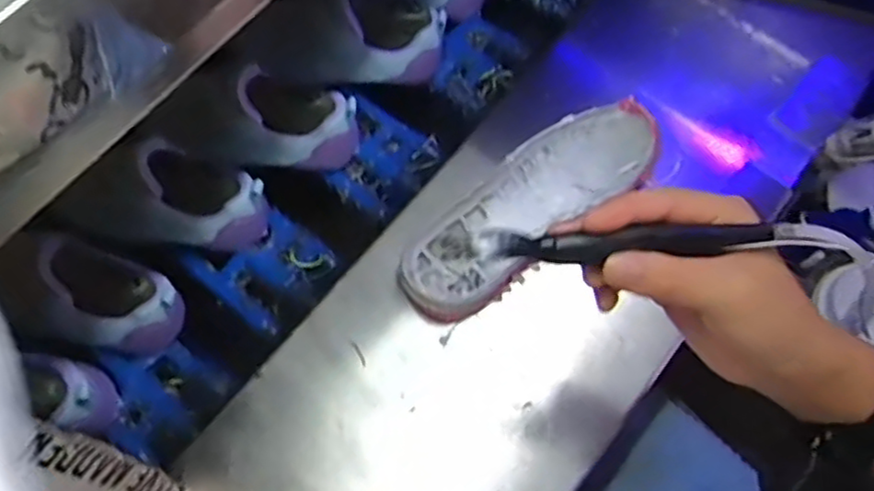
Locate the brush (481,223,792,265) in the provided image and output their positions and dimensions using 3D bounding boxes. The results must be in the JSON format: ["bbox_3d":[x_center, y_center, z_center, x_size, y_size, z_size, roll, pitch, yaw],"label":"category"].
[{"bbox_3d":[0.090,-0.002,0.314,0.148,0.019,0.011,-3,68,-8],"label":"brush"}]

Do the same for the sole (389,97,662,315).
[{"bbox_3d":[0.075,-0.034,0.569,0.237,0.040,0.084,-36,70,-12],"label":"sole"}]

